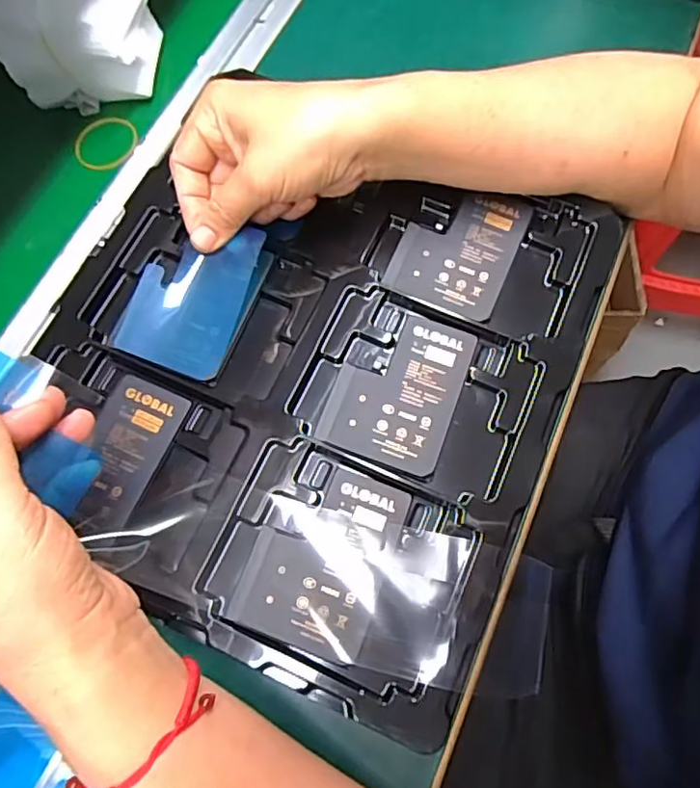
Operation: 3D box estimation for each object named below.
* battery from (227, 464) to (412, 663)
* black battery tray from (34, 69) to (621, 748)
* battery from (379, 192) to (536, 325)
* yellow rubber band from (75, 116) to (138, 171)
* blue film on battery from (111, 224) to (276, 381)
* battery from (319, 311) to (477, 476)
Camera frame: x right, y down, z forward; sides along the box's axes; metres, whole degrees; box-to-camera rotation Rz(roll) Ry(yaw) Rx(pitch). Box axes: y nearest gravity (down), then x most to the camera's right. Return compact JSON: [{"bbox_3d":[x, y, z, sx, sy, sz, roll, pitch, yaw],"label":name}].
[{"bbox_3d":[-0.013,0.080,0.301,0.065,0.005,0.087,20,71,6],"label":"battery"},{"bbox_3d":[-0.029,-0.021,0.336,0.277,0.016,0.296,23,71,7],"label":"black battery tray"},{"bbox_3d":[0.065,-0.090,0.358,0.067,0.007,0.087,23,71,7],"label":"battery"},{"bbox_3d":[-0.177,-0.183,0.434,0.047,0.005,0.043,2,71,-5],"label":"yellow rubber band"},{"bbox_3d":[-0.091,-0.058,0.336,0.063,0.025,0.086,21,71,6],"label":"blue film on battery"},{"bbox_3d":[0.027,-0.005,0.331,0.066,0.004,0.087,19,71,6],"label":"battery"}]

